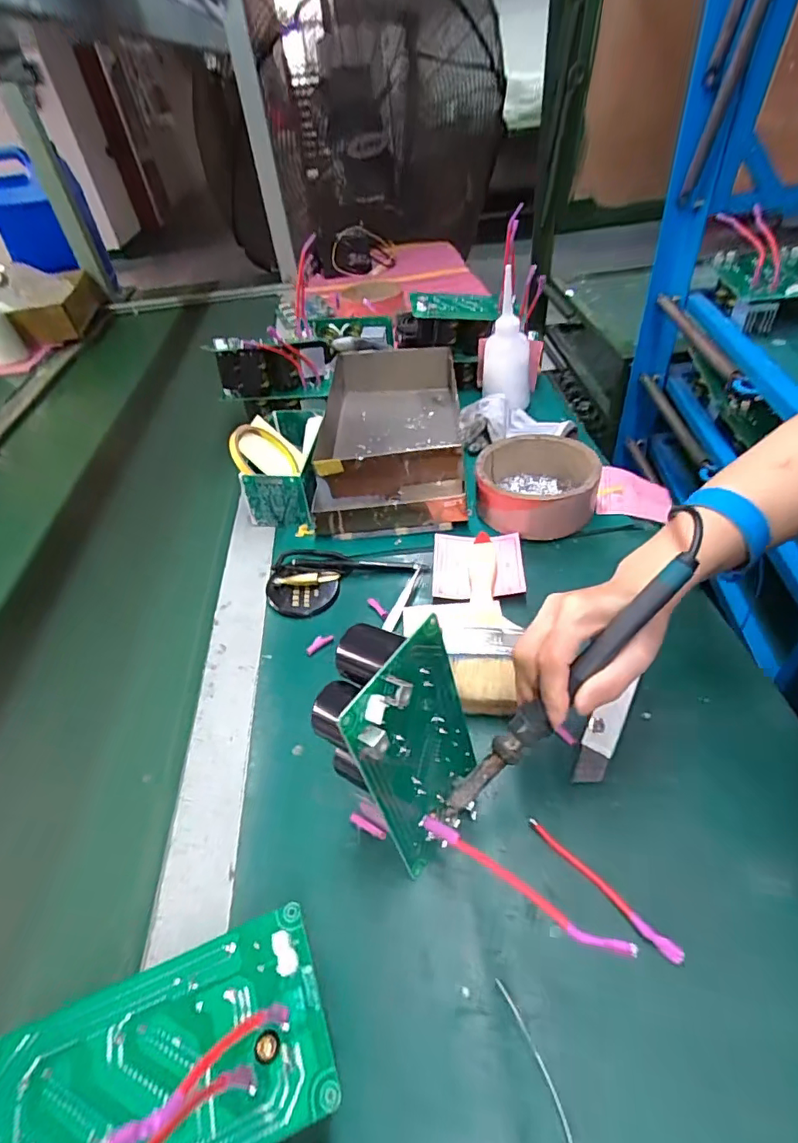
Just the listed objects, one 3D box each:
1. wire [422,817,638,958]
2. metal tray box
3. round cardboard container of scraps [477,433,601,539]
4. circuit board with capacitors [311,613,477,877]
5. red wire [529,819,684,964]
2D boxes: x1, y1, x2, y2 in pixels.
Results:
[{"bbox_3d":[0.058,0.158,0.270,0.122,0.006,0.011,12,44,47],"label":"wire"},{"bbox_3d":[-0.017,-0.176,0.649,0.181,0.063,0.330,-3,45,4],"label":"metal tray box"},{"bbox_3d":[0.142,-0.092,0.554,0.118,0.052,0.112,-4,45,4],"label":"round cardboard container of scraps"},{"bbox_3d":[-0.005,0.098,0.311,0.079,0.149,0.081,18,50,24],"label":"circuit board with capacitors"},{"bbox_3d":[0.118,0.185,0.310,0.008,0.008,0.099,-35,51,-25],"label":"red wire"}]

